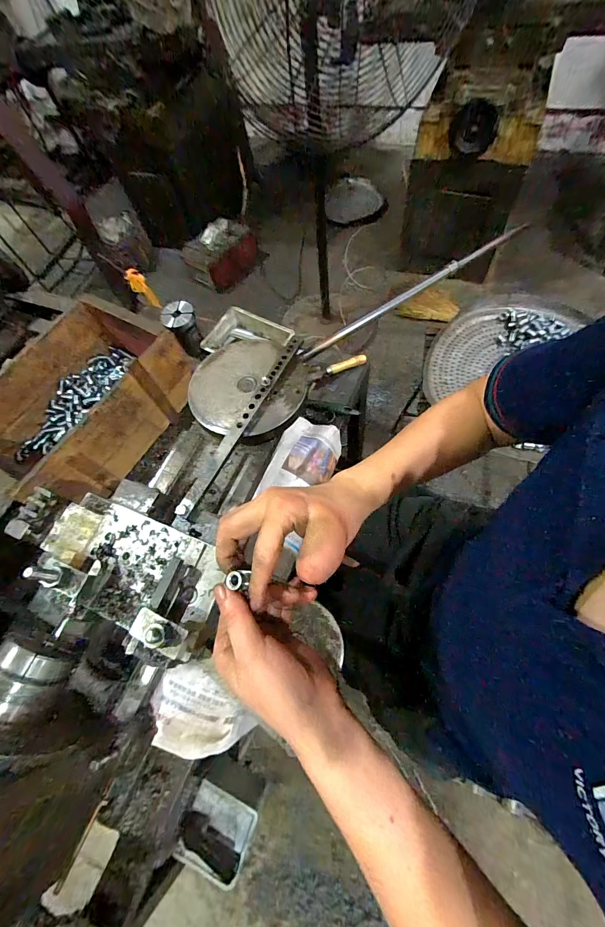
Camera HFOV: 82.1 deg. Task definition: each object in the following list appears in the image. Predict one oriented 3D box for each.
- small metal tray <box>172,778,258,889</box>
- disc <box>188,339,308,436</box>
[{"bbox_3d":[-0.119,0.510,0.476,0.092,0.028,0.092,20,69,17],"label":"small metal tray"},{"bbox_3d":[-0.088,-0.126,0.551,0.182,0.017,0.177,-3,64,7],"label":"disc"}]

